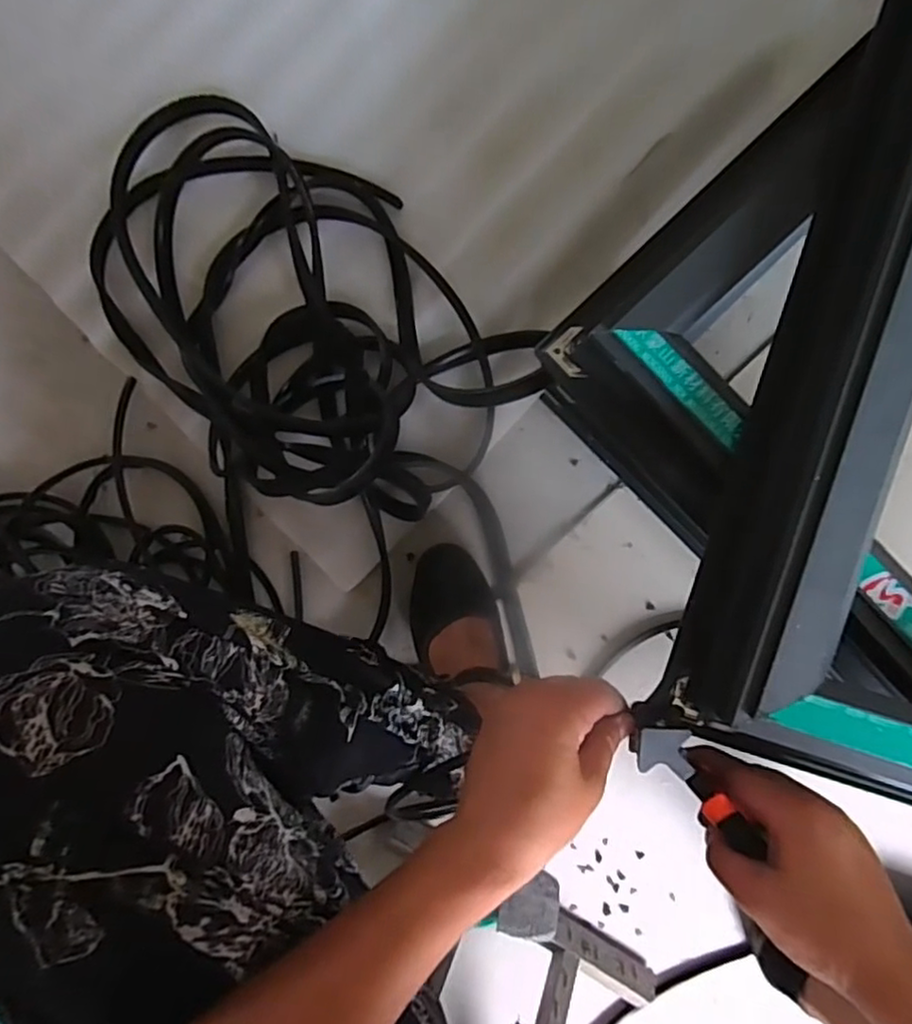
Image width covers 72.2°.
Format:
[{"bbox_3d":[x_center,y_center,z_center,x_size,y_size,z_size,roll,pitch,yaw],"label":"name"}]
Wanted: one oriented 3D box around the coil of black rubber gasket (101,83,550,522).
[{"bbox_3d":[-0.171,-0.207,0.636,0.322,0.086,0.494,-41,90,3],"label":"coil of black rubber gasket"}]

